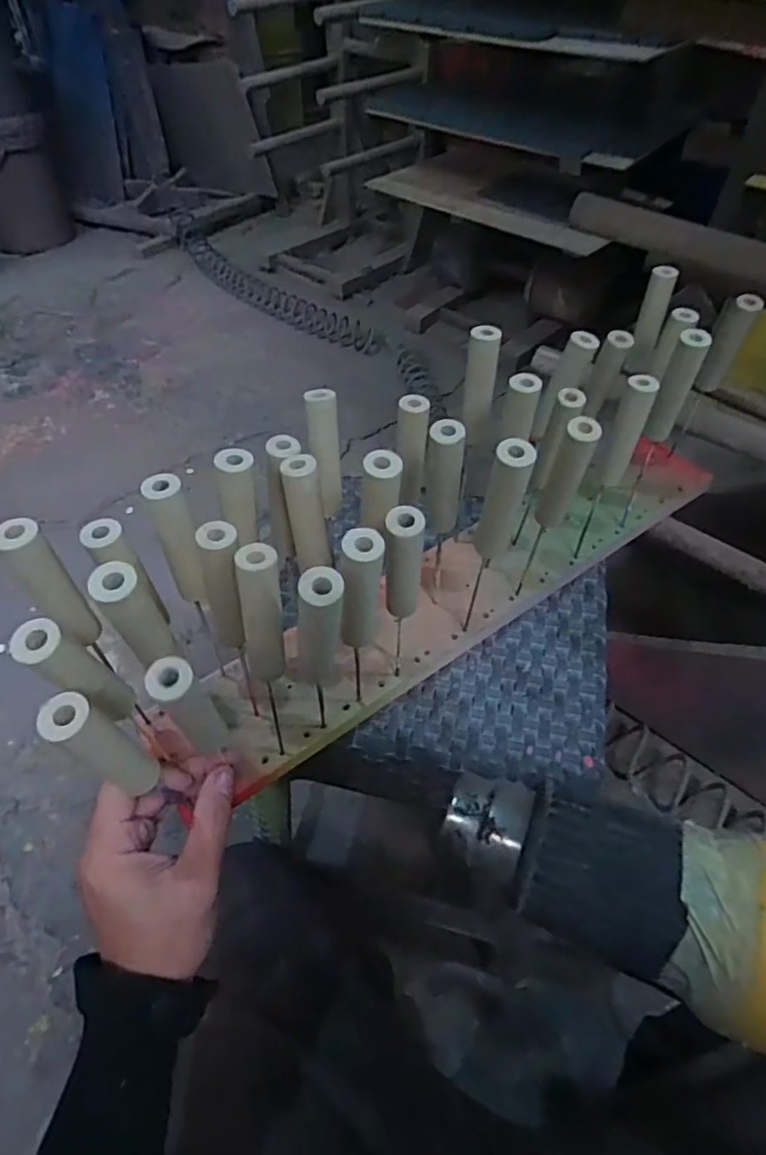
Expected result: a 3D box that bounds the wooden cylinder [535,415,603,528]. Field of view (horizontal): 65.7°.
[{"bbox_3d":[0.109,-0.059,0.359,0.019,0.086,0.018,18,52,12],"label":"wooden cylinder"}]

